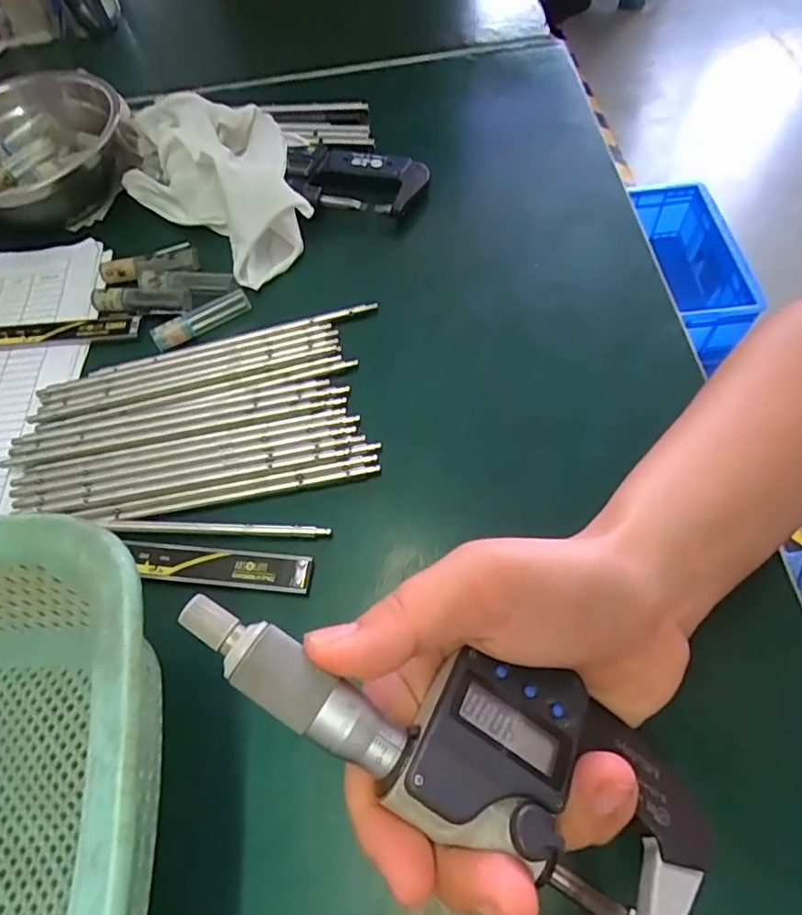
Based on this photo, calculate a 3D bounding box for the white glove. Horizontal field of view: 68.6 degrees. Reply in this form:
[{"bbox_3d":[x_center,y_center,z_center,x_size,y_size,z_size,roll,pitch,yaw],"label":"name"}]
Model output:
[{"bbox_3d":[-0.116,-0.189,0.374,0.172,0.046,0.098,39,69,22],"label":"white glove"}]

